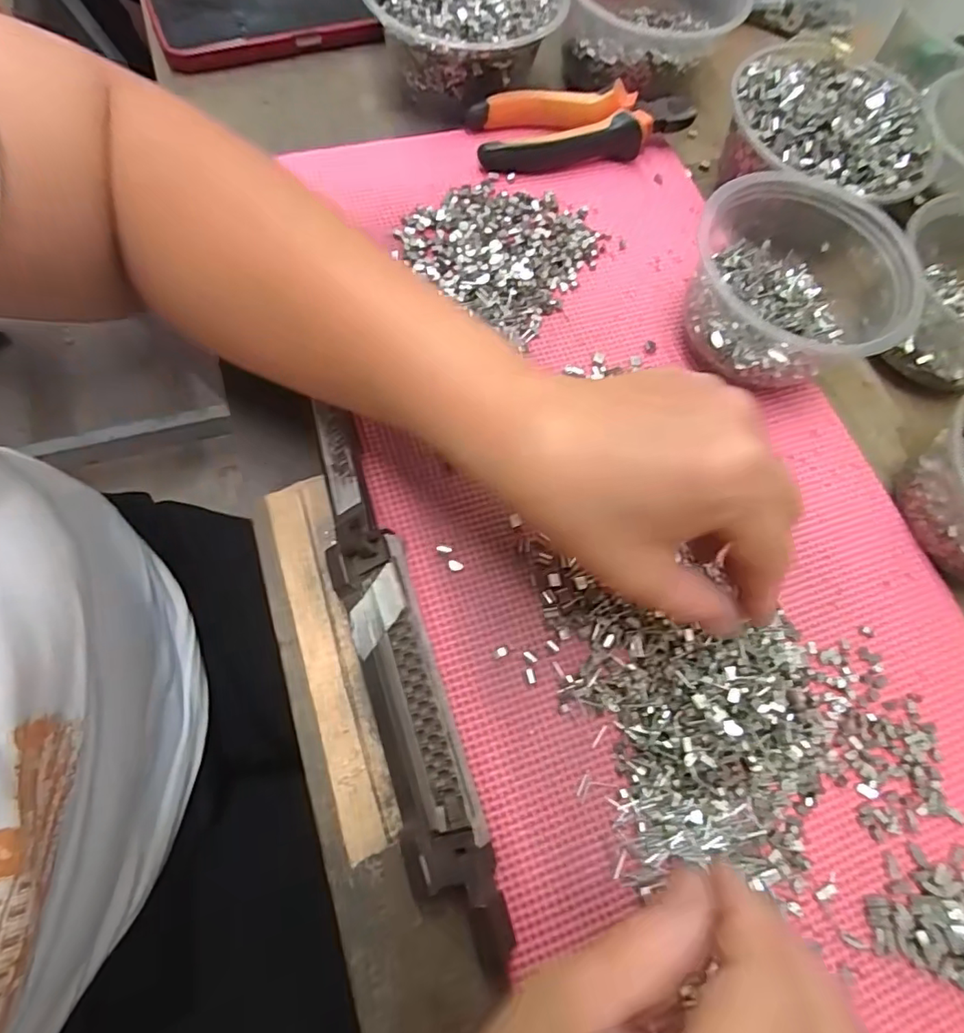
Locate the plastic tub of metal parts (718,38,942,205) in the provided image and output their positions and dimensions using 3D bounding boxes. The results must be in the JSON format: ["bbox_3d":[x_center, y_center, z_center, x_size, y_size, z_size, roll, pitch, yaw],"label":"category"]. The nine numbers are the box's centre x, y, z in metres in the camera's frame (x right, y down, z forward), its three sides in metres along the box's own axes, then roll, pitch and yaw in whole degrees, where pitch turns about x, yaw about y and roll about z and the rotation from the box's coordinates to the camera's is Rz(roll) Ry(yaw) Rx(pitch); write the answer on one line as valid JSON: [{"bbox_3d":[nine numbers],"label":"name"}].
[{"bbox_3d":[0.222,-0.250,0.345,0.127,0.051,0.129,2,70,-5],"label":"plastic tub of metal parts"}]

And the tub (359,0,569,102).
[{"bbox_3d":[-0.011,-0.340,0.359,0.131,0.062,0.111,-9,71,-8],"label":"tub"}]

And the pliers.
[{"bbox_3d":[0.069,-0.261,0.354,0.148,0.023,0.051,-8,71,-8],"label":"pliers"}]

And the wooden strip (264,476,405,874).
[{"bbox_3d":[-0.074,0.064,0.251,0.030,0.004,0.175,-14,72,-10],"label":"wooden strip"}]

